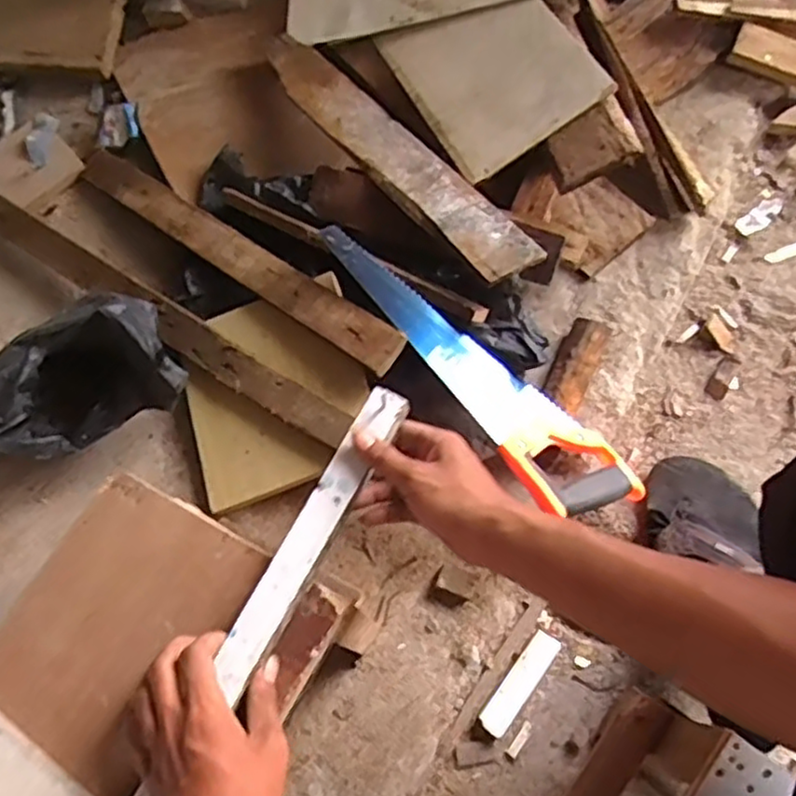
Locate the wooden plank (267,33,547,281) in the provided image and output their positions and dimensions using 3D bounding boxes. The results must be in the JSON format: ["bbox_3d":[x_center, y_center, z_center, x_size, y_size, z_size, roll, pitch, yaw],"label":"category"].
[{"bbox_3d":[-0.018,-0.314,0.860,0.076,0.013,0.504,-35,64,-15],"label":"wooden plank"}]

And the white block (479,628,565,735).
[{"bbox_3d":[0.125,0.287,0.709,0.029,0.007,0.112,35,72,16],"label":"white block"}]

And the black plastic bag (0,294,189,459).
[{"bbox_3d":[-0.349,-0.020,0.775,0.214,0.143,0.142,-19,67,-6],"label":"black plastic bag"}]

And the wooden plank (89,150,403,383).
[{"bbox_3d":[-0.212,-0.184,0.845,0.550,0.013,0.050,34,87,24],"label":"wooden plank"}]

